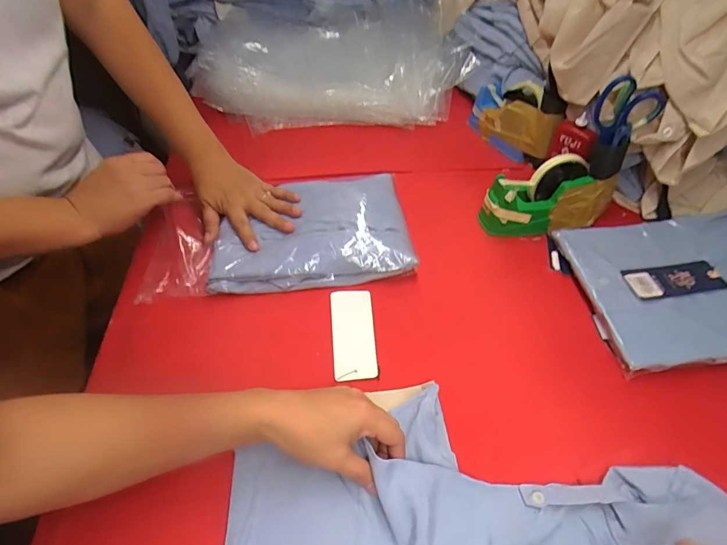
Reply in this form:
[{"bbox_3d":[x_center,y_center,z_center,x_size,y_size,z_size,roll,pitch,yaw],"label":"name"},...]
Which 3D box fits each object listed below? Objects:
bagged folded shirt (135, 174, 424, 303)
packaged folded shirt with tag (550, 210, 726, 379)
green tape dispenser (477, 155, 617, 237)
[{"bbox_3d":[-0.119,-0.065,0.588,0.349,0.033,0.209,-9,45,-3],"label":"bagged folded shirt"},{"bbox_3d":[0.397,0.015,0.522,0.244,0.034,0.212,-5,49,-3],"label":"packaged folded shirt with tag"},{"bbox_3d":[0.263,-0.099,0.589,0.177,0.100,0.058,6,49,-3],"label":"green tape dispenser"}]

